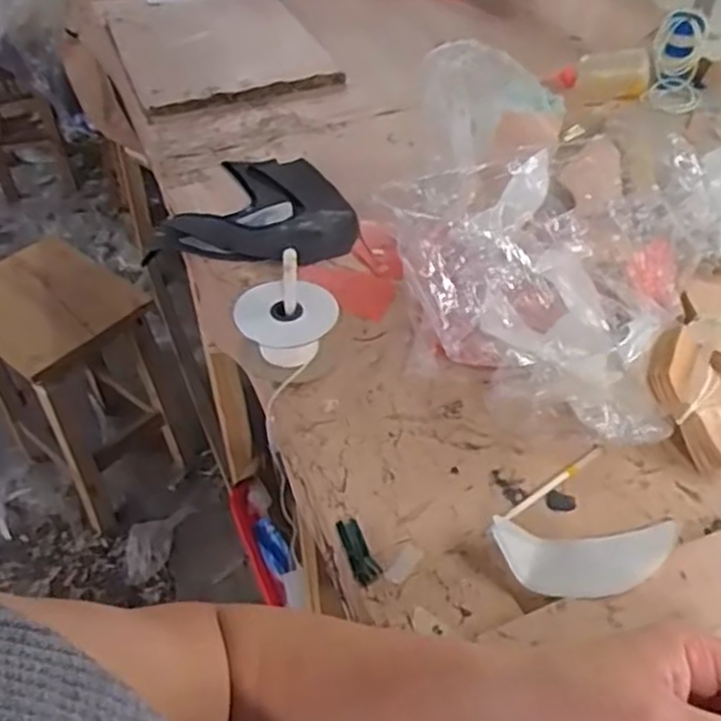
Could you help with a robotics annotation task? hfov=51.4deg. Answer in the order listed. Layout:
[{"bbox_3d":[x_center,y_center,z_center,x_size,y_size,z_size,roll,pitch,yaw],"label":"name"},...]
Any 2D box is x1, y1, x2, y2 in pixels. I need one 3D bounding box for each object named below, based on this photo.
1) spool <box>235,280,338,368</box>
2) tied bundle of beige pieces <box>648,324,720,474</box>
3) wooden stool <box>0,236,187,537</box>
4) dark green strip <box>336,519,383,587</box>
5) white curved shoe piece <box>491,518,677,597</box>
[{"bbox_3d":[-0.066,-0.029,0.690,0.091,0.061,0.074,3,44,5],"label":"spool"},{"bbox_3d":[0.270,0.029,0.597,0.060,0.113,0.025,-40,12,-29],"label":"tied bundle of beige pieces"},{"bbox_3d":[-0.526,0.043,1.390,0.301,0.441,0.225,31,53,30],"label":"wooden stool"},{"bbox_3d":[-0.002,0.140,0.554,0.018,0.008,0.053,-20,46,-17],"label":"dark green strip"},{"bbox_3d":[0.165,0.139,0.529,0.129,0.013,0.065,-4,29,0],"label":"white curved shoe piece"}]

